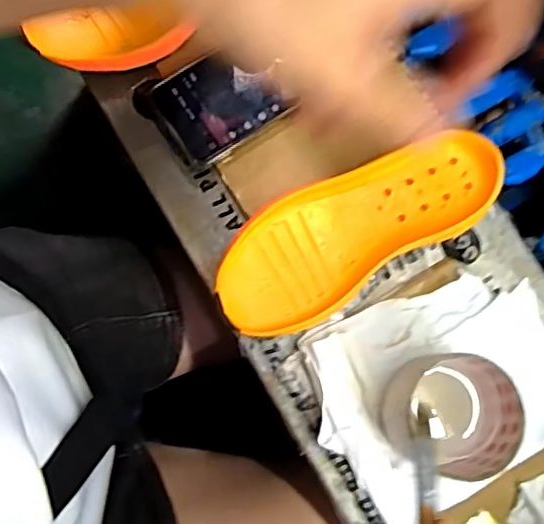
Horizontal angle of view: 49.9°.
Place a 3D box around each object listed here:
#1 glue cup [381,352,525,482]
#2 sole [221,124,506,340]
[{"bbox_3d":[0.124,0.107,0.411,0.083,0.047,0.079,-3,79,-2],"label":"glue cup"},{"bbox_3d":[0.060,-0.026,0.436,0.222,0.046,0.087,-32,81,-7],"label":"sole"}]

